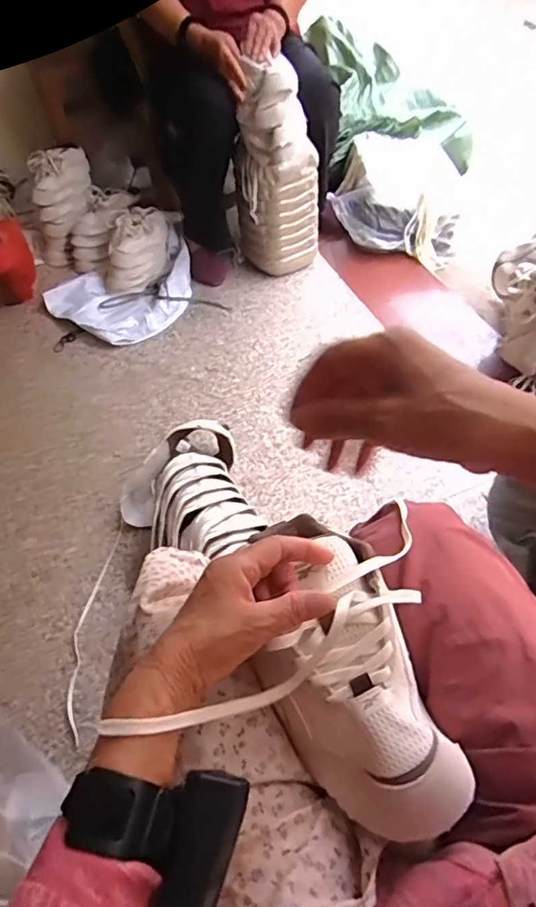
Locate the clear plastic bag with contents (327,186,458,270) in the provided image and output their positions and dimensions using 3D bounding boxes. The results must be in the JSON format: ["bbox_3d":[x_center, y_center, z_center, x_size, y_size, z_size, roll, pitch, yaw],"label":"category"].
[{"bbox_3d":[0.324,-0.615,1.440,0.338,0.135,0.102,14,55,17],"label":"clear plastic bag with contents"}]

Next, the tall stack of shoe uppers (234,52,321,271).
[{"bbox_3d":[0.026,-0.666,1.324,0.166,0.436,0.159,-35,56,-20],"label":"tall stack of shoe uppers"}]

